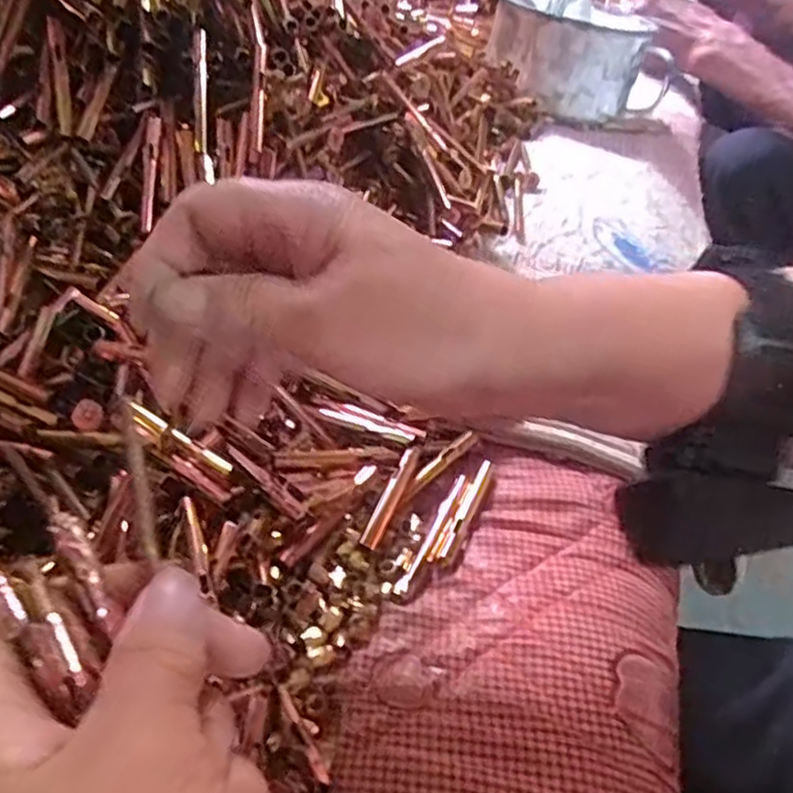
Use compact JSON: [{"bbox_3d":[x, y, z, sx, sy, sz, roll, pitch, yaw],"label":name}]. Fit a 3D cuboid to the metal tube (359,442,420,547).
[{"bbox_3d":[-0.002,0.042,0.312,0.008,0.006,0.048,22,72,16],"label":"metal tube"}]

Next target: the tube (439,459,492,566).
[{"bbox_3d":[0.031,0.049,0.318,0.006,0.006,0.057,19,44,14],"label":"tube"}]

